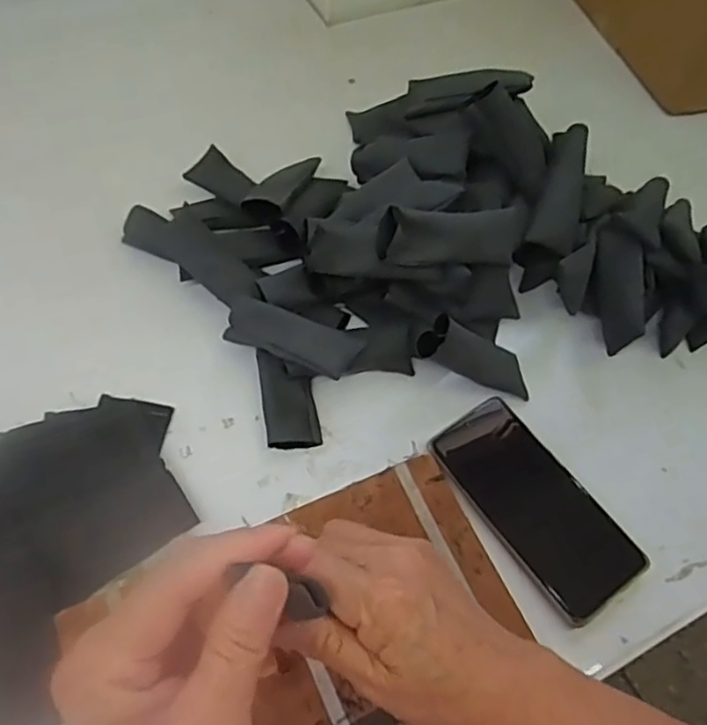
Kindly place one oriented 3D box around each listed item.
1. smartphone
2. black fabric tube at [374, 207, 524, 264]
[{"bbox_3d":[0.130,0.100,0.473,0.075,0.011,0.160,-32,66,-20],"label":"smartphone"},{"bbox_3d":[0.076,-0.094,0.487,0.113,0.034,0.036,-6,59,-8],"label":"black fabric tube"}]

